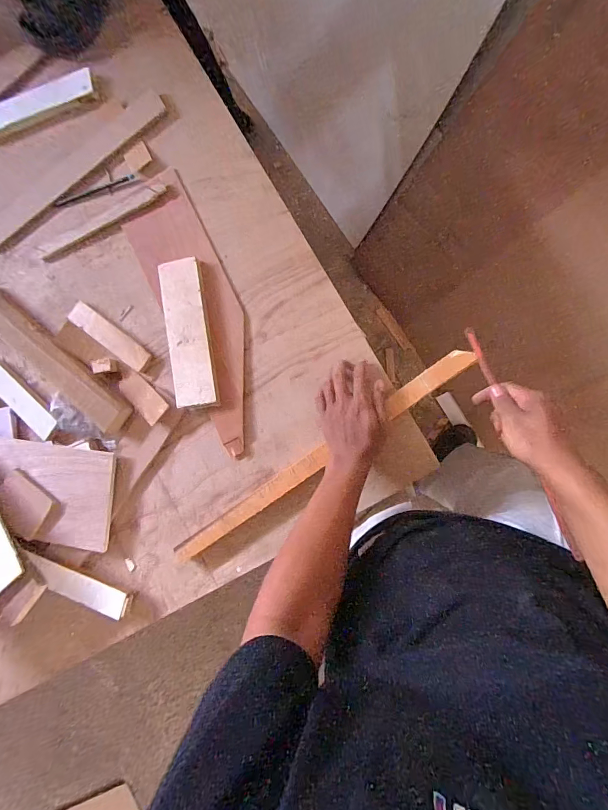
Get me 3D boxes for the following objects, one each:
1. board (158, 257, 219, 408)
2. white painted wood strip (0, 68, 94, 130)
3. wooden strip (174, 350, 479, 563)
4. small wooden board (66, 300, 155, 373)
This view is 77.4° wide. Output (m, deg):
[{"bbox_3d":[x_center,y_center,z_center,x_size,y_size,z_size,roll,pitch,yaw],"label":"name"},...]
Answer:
[{"bbox_3d":[-0.192,-0.120,0.632,0.071,0.029,0.243,-9,88,8],"label":"board"},{"bbox_3d":[-0.499,-0.556,0.697,0.239,0.011,0.049,-15,87,8],"label":"white painted wood strip"},{"bbox_3d":[0.017,0.089,0.598,0.560,0.024,0.033,-36,84,8],"label":"wooden strip"},{"bbox_3d":[-0.343,-0.122,0.665,0.176,0.011,0.040,36,94,7],"label":"small wooden board"}]

